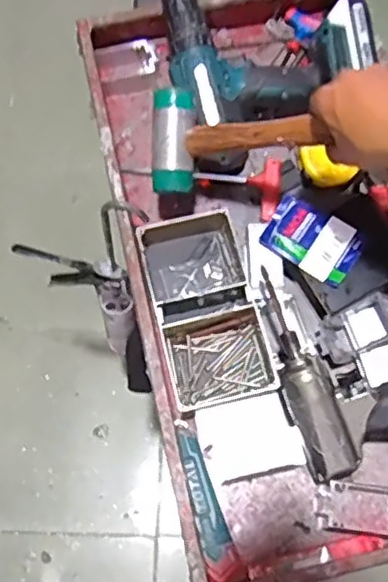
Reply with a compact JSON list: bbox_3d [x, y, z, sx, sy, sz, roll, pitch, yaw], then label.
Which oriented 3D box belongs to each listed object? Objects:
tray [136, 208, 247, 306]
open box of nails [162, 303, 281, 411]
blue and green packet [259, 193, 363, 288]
[{"bbox_3d":[-0.002,-0.036,0.713,0.107,0.044,0.089,-10,70,-4],"label":"tray"},{"bbox_3d":[0.028,0.068,0.676,0.108,0.040,0.094,-12,71,-4],"label":"open box of nails"},{"bbox_3d":[0.126,-0.055,0.692,0.099,0.014,0.068,35,74,12],"label":"blue and green packet"}]

